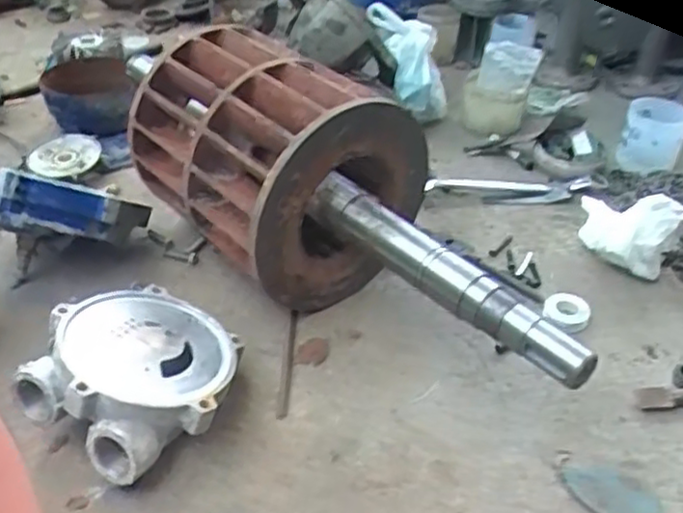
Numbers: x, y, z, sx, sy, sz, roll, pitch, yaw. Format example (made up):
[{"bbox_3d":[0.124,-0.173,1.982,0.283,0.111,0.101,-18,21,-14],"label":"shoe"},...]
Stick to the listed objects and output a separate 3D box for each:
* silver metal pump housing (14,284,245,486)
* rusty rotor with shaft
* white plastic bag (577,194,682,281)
[{"bbox_3d":[-0.231,0.131,0.821,0.211,0.110,0.255,5,36,4],"label":"silver metal pump housing"},{"bbox_3d":[-0.005,-0.064,1.012,0.314,0.294,0.896,-24,44,-31],"label":"rusty rotor with shaft"},{"bbox_3d":[0.440,-0.037,1.109,0.153,0.108,0.113,21,41,20],"label":"white plastic bag"}]

